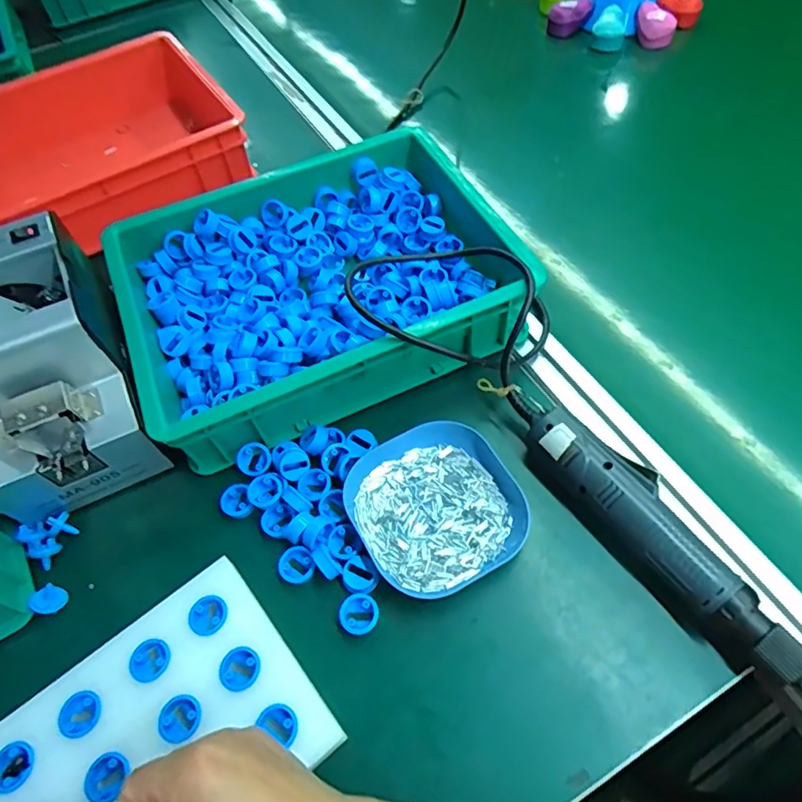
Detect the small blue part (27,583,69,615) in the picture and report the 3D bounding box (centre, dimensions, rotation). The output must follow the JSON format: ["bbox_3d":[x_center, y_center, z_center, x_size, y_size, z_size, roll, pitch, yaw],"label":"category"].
[{"bbox_3d":[-0.264,0.149,0.421,0.019,0.018,0.021,15,58,15],"label":"small blue part"}]

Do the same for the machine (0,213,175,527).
[{"bbox_3d":[-0.285,-0.018,0.445,0.138,0.153,0.168,-23,56,-11],"label":"machine"}]

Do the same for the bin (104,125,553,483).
[{"bbox_3d":[-0.081,-0.111,0.530,0.329,0.083,0.280,-23,56,-10],"label":"bin"}]

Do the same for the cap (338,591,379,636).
[{"bbox_3d":[-0.030,0.152,0.401,0.028,0.014,0.026,-3,55,4],"label":"cap"}]

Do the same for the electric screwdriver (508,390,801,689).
[{"bbox_3d":[0.170,0.086,0.407,0.047,0.046,0.250,-35,59,-18],"label":"electric screwdriver"}]

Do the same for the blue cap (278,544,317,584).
[{"bbox_3d":[-0.078,0.123,0.419,0.028,0.013,0.025,26,61,21],"label":"blue cap"}]

